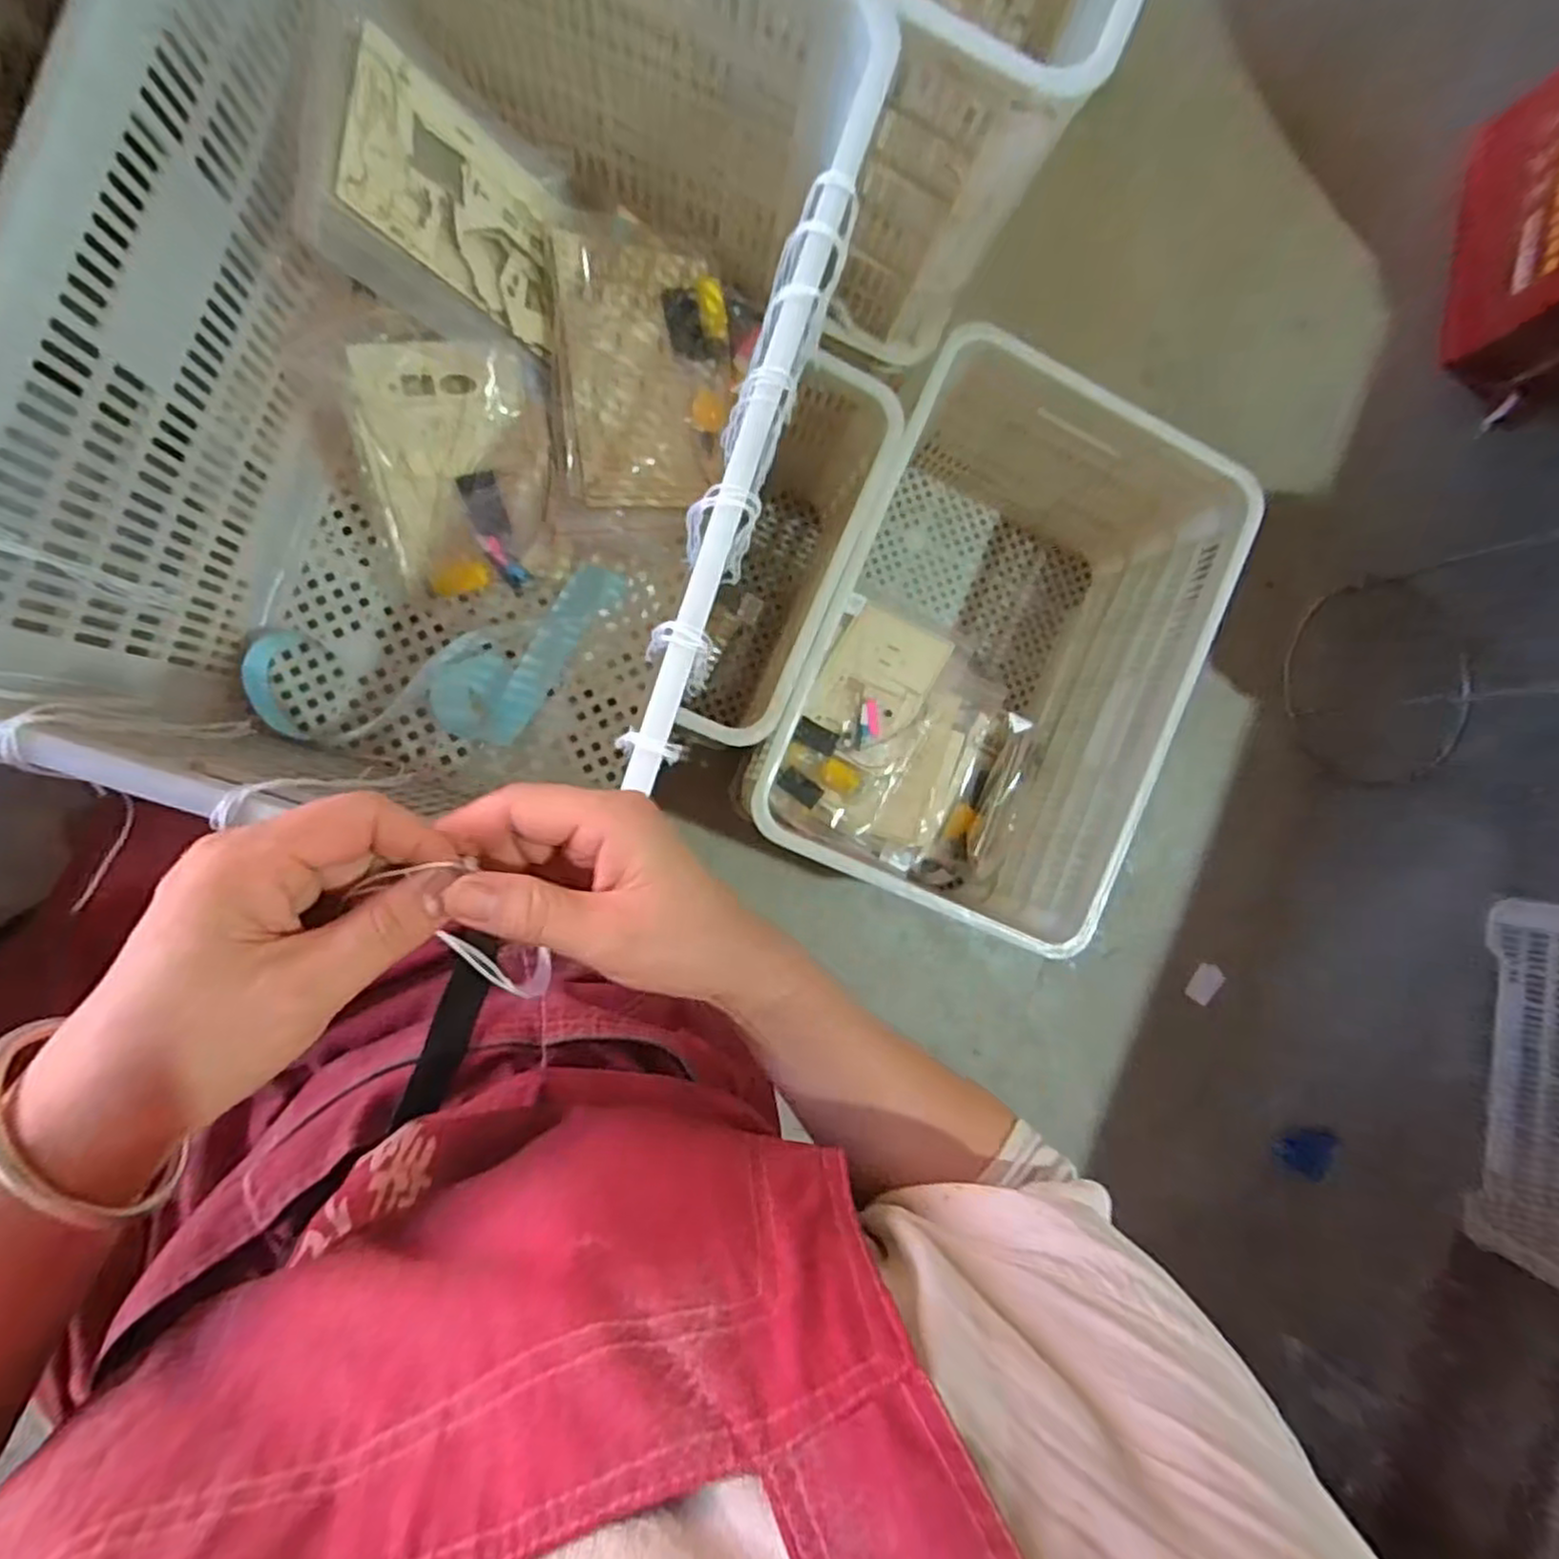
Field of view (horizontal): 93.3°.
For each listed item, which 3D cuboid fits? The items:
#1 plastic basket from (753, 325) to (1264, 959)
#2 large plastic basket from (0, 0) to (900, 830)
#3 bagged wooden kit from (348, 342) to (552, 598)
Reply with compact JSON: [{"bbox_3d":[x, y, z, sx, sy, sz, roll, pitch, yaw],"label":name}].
[{"bbox_3d":[0.249,-0.169,0.960,0.411,0.316,0.635,23,87,-9],"label":"plastic basket"},{"bbox_3d":[-0.223,-0.273,0.567,0.407,0.320,0.591,18,88,-9],"label":"large plastic basket"},{"bbox_3d":[-0.280,-0.266,0.653,0.148,0.027,0.203,-3,121,-8],"label":"bagged wooden kit"}]

